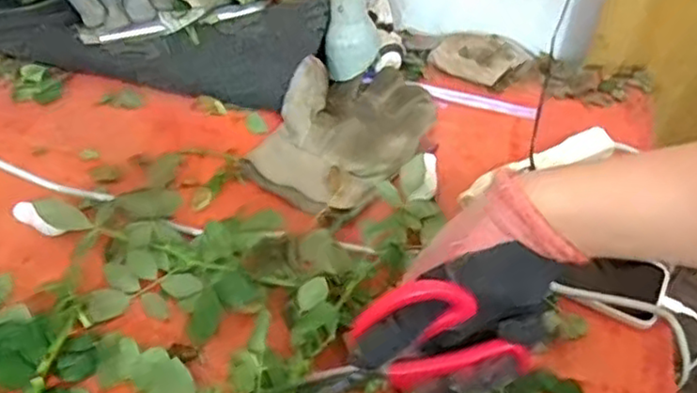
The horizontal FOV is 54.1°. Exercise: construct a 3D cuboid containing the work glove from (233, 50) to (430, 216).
[{"bbox_3d":[0.005,-0.081,0.731,0.162,0.061,0.230,18,47,14],"label":"work glove"}]

